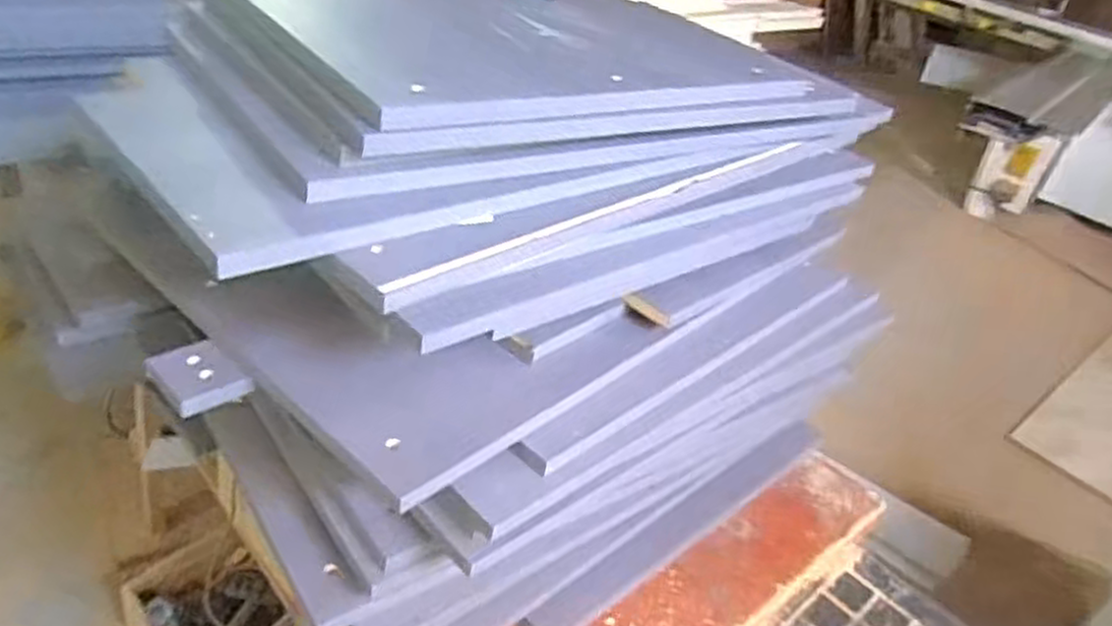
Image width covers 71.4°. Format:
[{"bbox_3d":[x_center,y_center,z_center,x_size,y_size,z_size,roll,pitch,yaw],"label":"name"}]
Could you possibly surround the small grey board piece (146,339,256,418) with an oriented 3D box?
[{"bbox_3d":[-0.310,0.056,0.669,0.068,0.021,0.065,31,38,28],"label":"small grey board piece"}]

